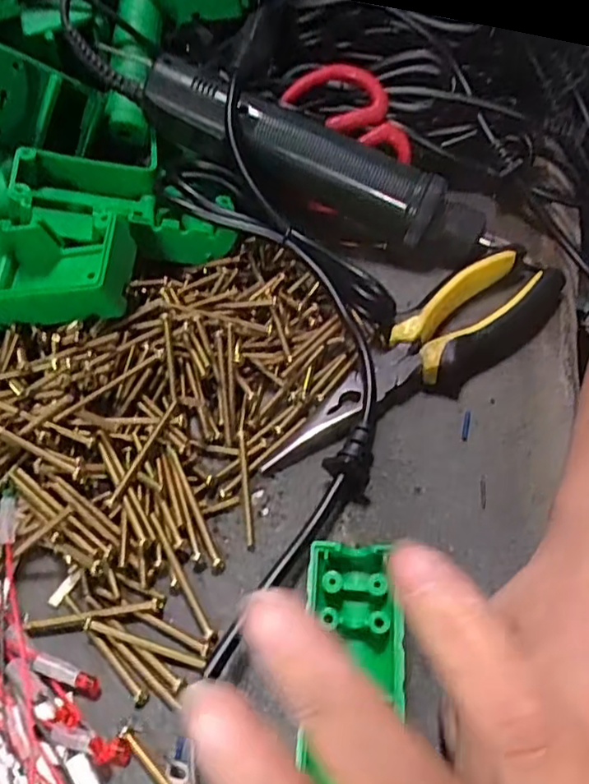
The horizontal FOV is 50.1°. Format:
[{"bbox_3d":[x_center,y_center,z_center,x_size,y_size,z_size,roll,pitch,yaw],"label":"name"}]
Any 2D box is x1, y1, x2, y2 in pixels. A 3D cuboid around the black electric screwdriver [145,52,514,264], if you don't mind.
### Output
[{"bbox_3d":[0.013,-0.134,0.372,0.216,0.043,0.048,26,57,-3],"label":"black electric screwdriver"}]

